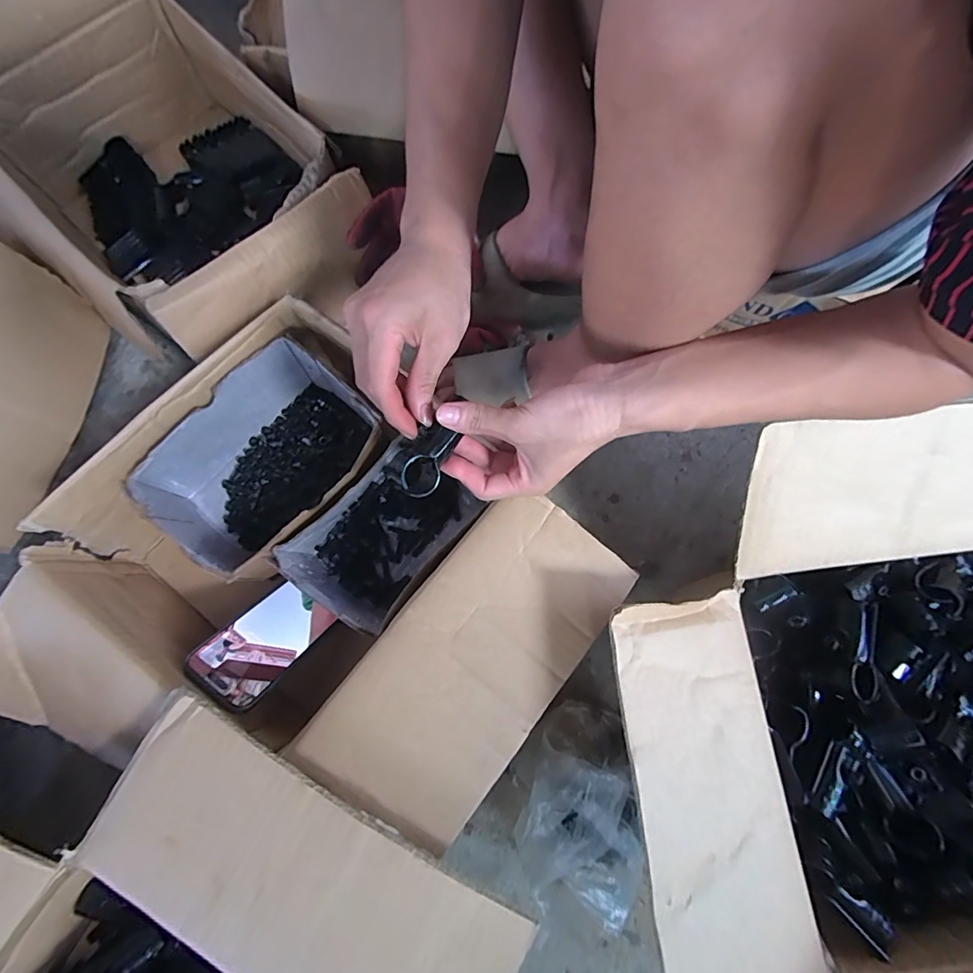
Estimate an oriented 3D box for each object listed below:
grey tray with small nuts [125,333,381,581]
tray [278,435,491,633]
[{"bbox_3d":[-0.221,-0.017,0.475,0.156,0.098,0.217,43,78,10],"label":"grey tray with small nuts"},{"bbox_3d":[-0.099,0.049,0.470,0.121,0.096,0.169,37,77,8],"label":"tray"}]

